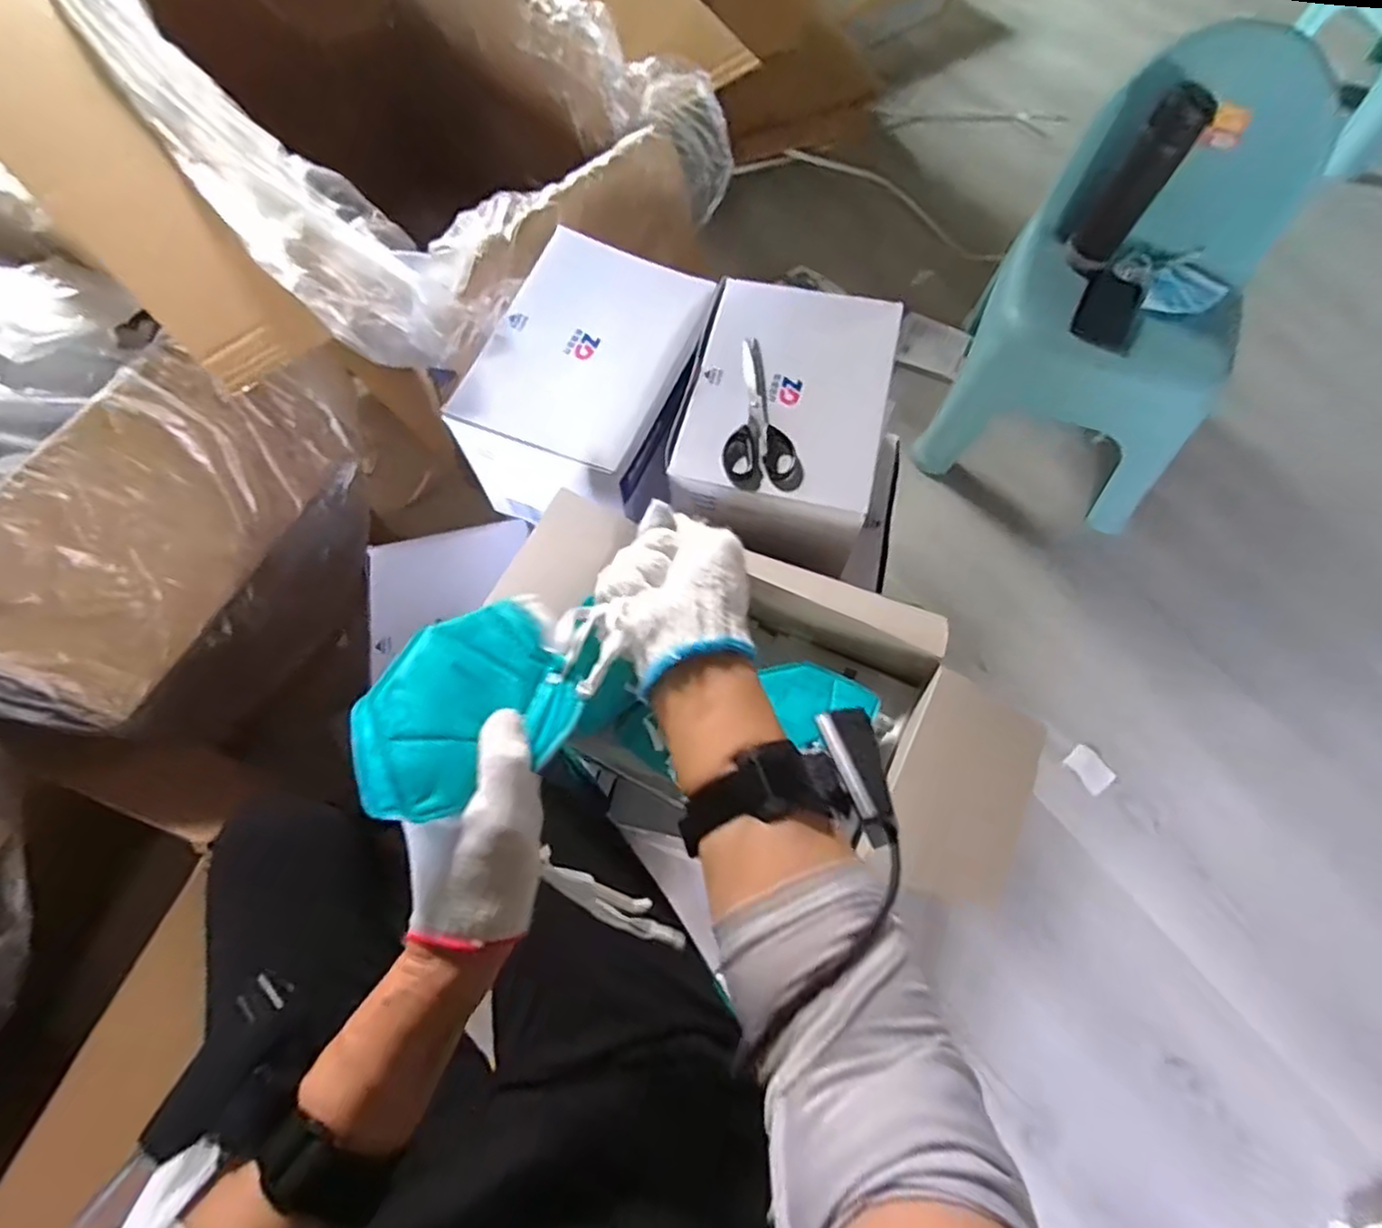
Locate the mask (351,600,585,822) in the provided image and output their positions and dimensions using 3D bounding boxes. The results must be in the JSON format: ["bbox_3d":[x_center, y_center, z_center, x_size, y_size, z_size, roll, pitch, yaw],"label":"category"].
[{"bbox_3d":[-0.119,0.049,0.359,0.094,0.020,0.125,39,46,9],"label":"mask"}]

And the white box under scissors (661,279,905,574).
[{"bbox_3d":[0.093,-0.197,0.715,0.197,0.104,0.287,13,68,6],"label":"white box under scissors"}]

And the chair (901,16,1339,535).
[{"bbox_3d":[0.664,-0.500,1.071,0.364,0.506,0.463,22,69,9],"label":"chair"}]

